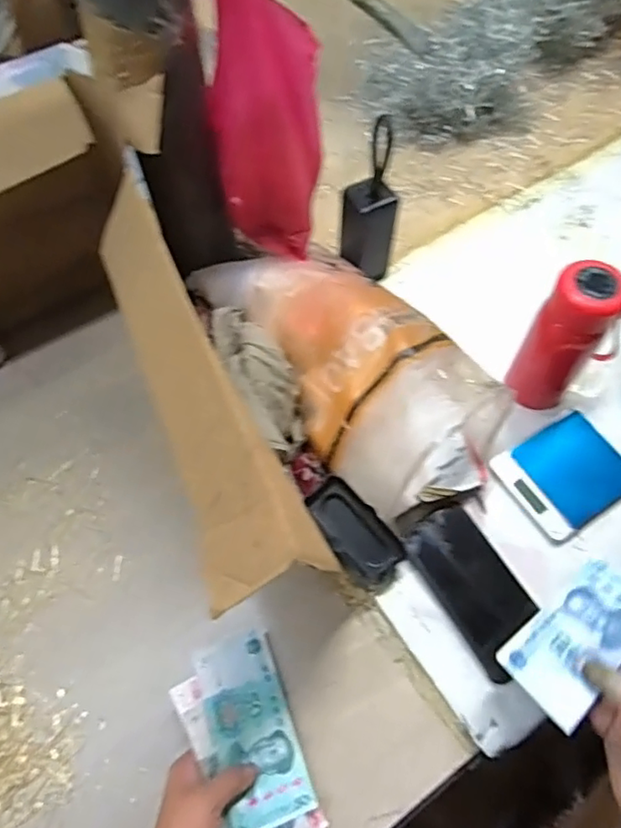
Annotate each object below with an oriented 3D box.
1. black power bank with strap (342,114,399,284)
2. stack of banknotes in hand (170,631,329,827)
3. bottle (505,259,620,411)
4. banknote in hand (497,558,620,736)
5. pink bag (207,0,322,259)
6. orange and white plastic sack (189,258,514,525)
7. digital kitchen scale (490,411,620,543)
[{"bbox_3d":[0.066,-0.220,0.696,0.061,0.141,0.043,-23,64,-12],"label":"black power bank with strap"},{"bbox_3d":[-0.053,0.288,0.496,0.087,0.031,0.179,-17,65,-8],"label":"stack of banknotes in hand"},{"bbox_3d":[0.267,-0.071,0.608,0.081,0.179,0.064,34,67,17],"label":"bottle"},{"bbox_3d":[0.225,0.182,0.482,0.140,0.017,0.070,-37,50,-20],"label":"banknote in hand"},{"bbox_3d":[-0.041,-0.291,0.542,0.088,0.268,0.123,8,62,5],"label":"pink bag"},{"bbox_3d":[0.038,-0.043,0.626,0.329,0.138,0.172,39,69,19],"label":"orange and white plastic sack"},{"bbox_3d":[0.275,0.063,0.625,0.129,0.019,0.103,-30,65,-15],"label":"digital kitchen scale"}]

